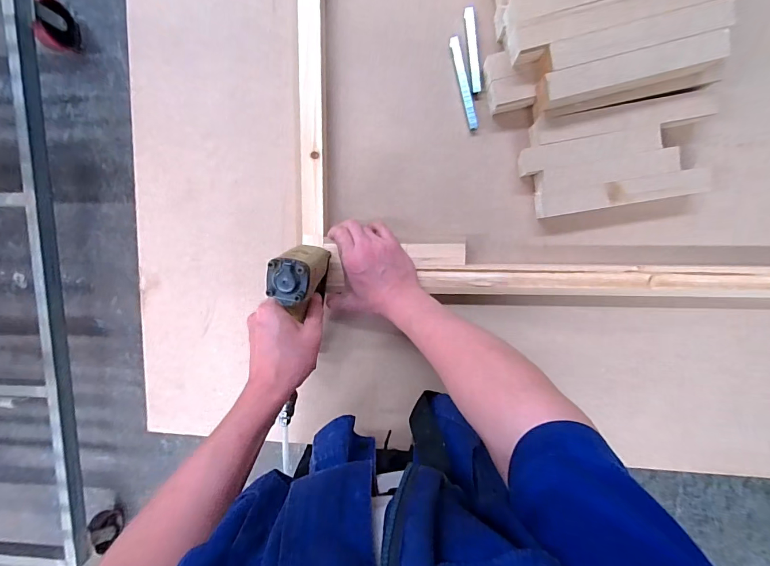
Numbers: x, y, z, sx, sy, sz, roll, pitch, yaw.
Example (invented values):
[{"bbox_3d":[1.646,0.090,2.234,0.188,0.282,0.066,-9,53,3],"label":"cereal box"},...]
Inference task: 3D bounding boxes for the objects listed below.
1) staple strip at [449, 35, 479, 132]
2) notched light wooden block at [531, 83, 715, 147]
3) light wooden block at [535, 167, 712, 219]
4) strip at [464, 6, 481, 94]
[{"bbox_3d":[0.108,-0.273,0.511,0.012,0.008,0.123,-13,95,7],"label":"staple strip"},{"bbox_3d":[0.297,-0.208,0.476,0.208,0.049,0.033,-8,96,6],"label":"notched light wooden block"},{"bbox_3d":[0.309,-0.118,0.491,0.204,0.048,0.033,-8,96,6],"label":"light wooden block"},{"bbox_3d":[0.120,-0.316,0.507,0.014,0.004,0.109,-7,96,6],"label":"strip"}]

